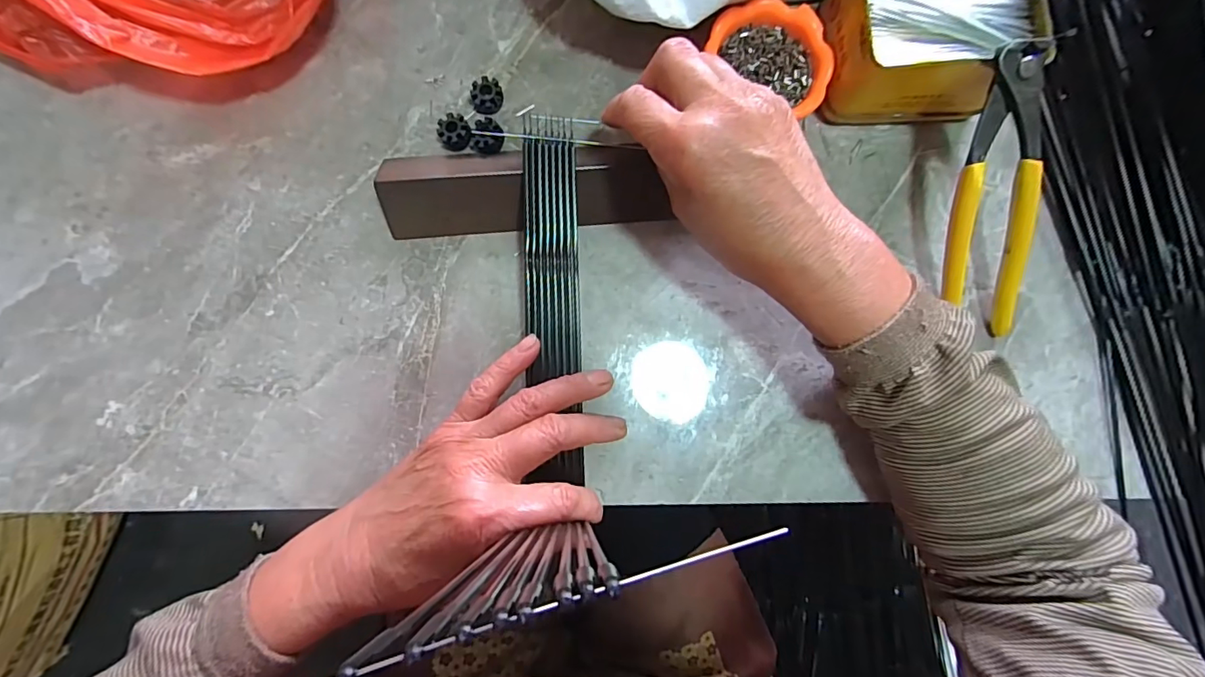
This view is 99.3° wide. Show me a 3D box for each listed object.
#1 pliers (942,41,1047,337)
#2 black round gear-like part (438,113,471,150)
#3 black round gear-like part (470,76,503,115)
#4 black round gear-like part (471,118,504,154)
[{"bbox_3d":[0.230,-0.080,0.300,0.044,0.013,0.162,-7,107,-5],"label":"pliers"},{"bbox_3d":[-0.089,-0.124,0.310,0.018,0.012,0.019,0,85,-4],"label":"black round gear-like part"},{"bbox_3d":[-0.071,-0.148,0.314,0.018,0.013,0.020,-18,86,-5],"label":"black round gear-like part"},{"bbox_3d":[-0.070,-0.123,0.310,0.020,0.016,0.018,-16,86,-5],"label":"black round gear-like part"}]

